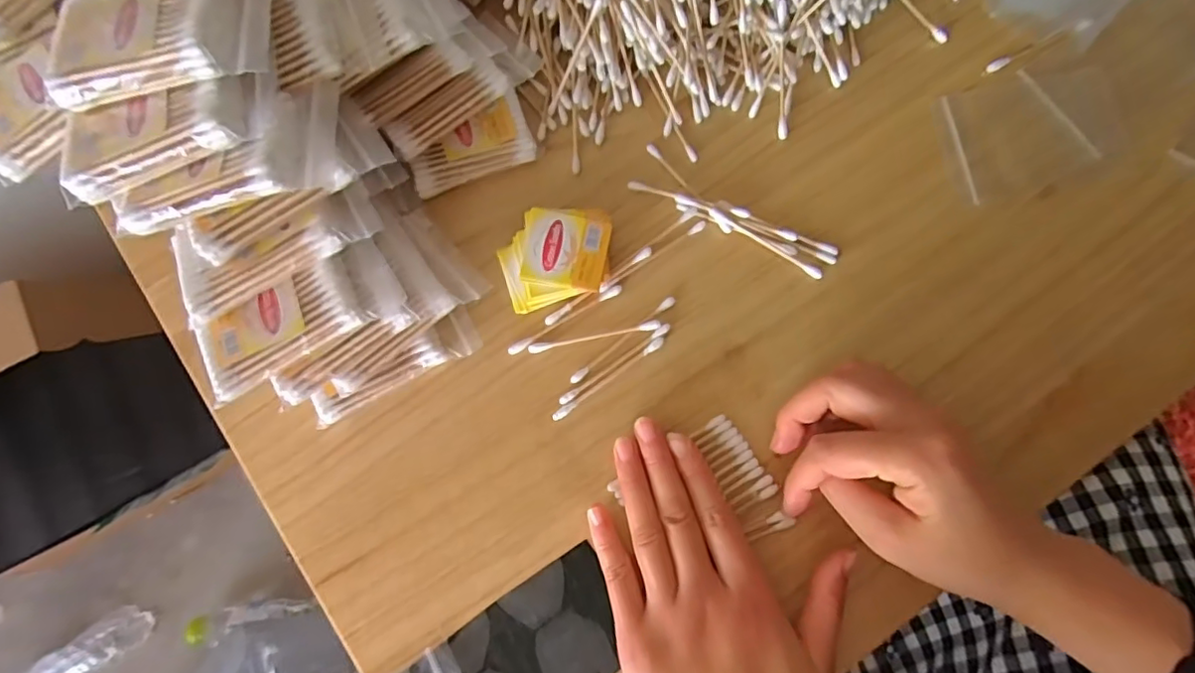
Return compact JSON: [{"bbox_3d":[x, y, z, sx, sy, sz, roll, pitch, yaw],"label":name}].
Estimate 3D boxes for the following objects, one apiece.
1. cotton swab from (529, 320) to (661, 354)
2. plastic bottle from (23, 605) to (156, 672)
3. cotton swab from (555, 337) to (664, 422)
[{"bbox_3d":[-0.001,0.000,0.324,0.072,0.005,0.006,-11,78,-1],"label":"cotton swab"},{"bbox_3d":[-0.703,0.444,0.774,0.231,0.052,0.061,-39,80,-6],"label":"plastic bottle"},{"bbox_3d":[0.006,0.023,0.319,0.072,0.004,0.005,-35,80,-6],"label":"cotton swab"}]

